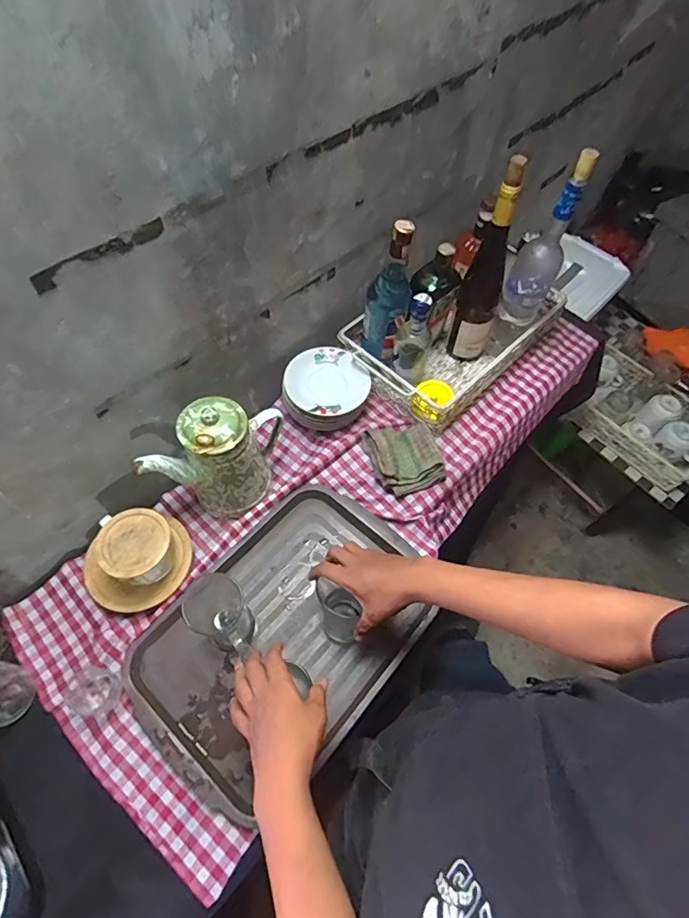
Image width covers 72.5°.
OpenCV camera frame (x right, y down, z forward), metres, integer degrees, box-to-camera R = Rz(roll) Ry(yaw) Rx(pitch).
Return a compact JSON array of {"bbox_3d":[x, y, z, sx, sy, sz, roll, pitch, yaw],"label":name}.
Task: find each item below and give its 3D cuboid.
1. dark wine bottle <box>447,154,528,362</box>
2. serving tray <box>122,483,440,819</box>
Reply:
[{"bbox_3d":[0.244,-0.310,0.796,0.075,0.356,0.071,17,59,7],"label":"dark wine bottle"},{"bbox_3d":[-0.080,0.248,0.695,0.303,0.022,0.431,37,64,18],"label":"serving tray"}]

